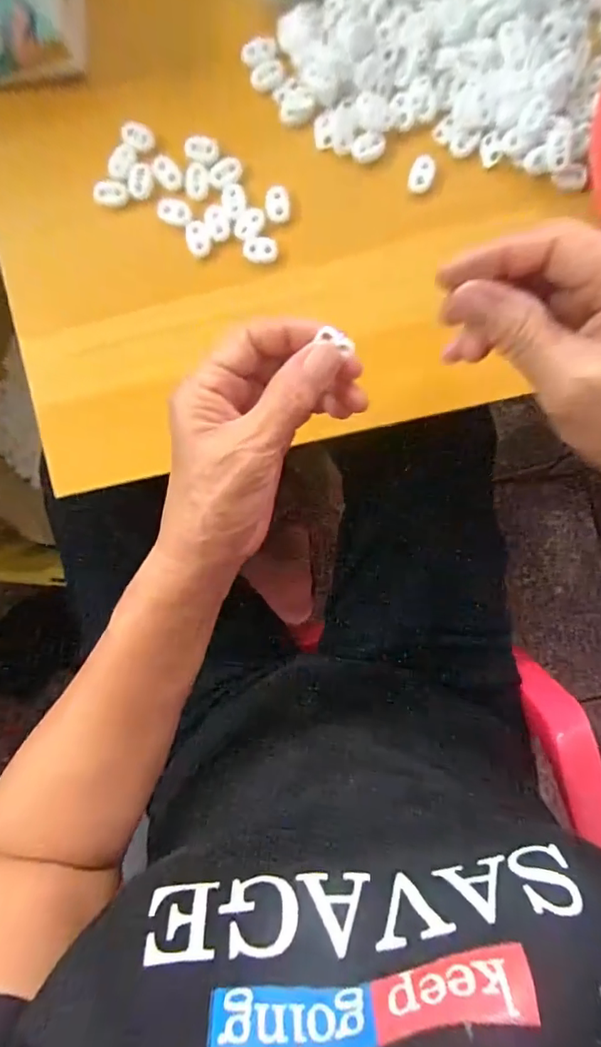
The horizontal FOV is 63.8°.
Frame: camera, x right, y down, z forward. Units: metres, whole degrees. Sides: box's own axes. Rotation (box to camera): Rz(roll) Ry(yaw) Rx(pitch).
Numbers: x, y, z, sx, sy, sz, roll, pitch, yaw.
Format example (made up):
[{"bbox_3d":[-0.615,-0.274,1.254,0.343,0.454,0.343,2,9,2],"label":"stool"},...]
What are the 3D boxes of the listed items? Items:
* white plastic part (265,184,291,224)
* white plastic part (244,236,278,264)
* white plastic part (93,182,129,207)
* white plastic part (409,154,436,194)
[{"bbox_3d":[-0.015,-0.211,0.318,0.016,0.004,0.022,-5,93,1],"label":"white plastic part"},{"bbox_3d":[-0.027,-0.183,0.323,0.022,0.004,0.016,4,93,1],"label":"white plastic part"},{"bbox_3d":[-0.127,-0.220,0.322,0.022,0.004,0.016,0,93,1],"label":"white plastic part"},{"bbox_3d":[0.081,-0.231,0.319,0.015,0.005,0.023,17,93,0],"label":"white plastic part"}]

